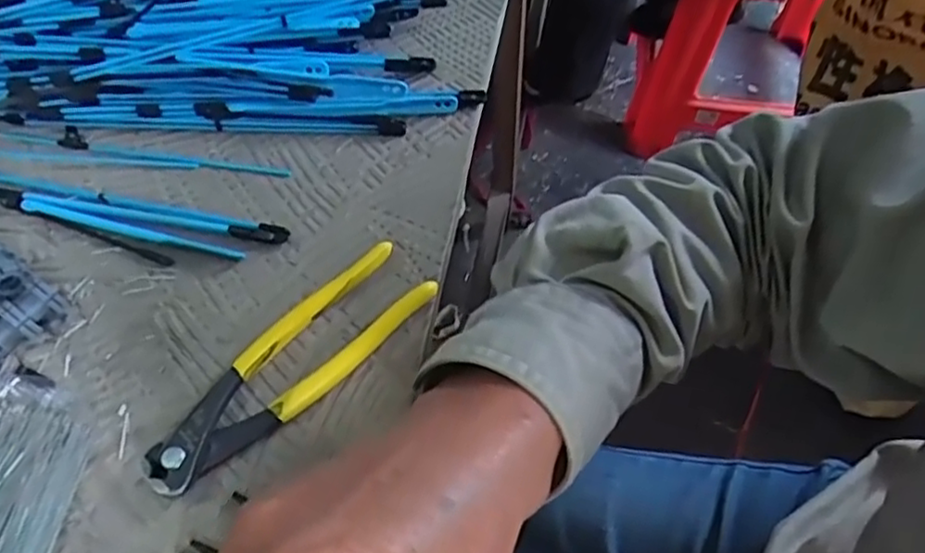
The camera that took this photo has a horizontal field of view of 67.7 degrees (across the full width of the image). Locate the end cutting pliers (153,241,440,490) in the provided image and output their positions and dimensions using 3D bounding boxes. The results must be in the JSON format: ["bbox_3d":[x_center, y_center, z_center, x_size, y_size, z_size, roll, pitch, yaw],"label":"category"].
[{"bbox_3d":[-0.091,0.043,0.359,0.052,0.014,0.164,40,68,21],"label":"end cutting pliers"}]

